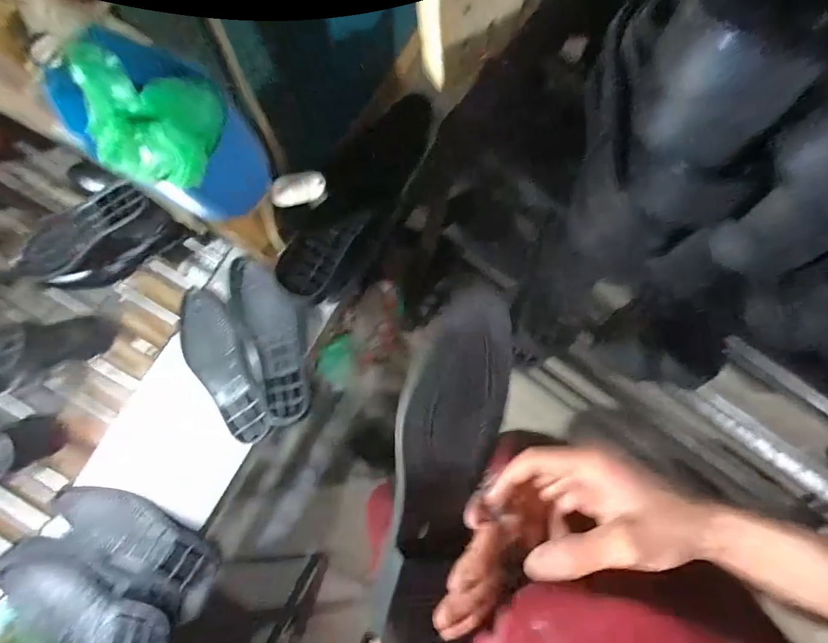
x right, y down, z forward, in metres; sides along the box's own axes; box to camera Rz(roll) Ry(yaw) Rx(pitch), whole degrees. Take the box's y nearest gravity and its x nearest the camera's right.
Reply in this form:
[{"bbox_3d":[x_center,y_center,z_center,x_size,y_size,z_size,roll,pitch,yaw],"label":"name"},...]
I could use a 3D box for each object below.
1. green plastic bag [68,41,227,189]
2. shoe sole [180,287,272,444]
[{"bbox_3d":[-0.160,-0.128,0.261,0.062,0.053,0.081,5,82,-1],"label":"green plastic bag"},{"bbox_3d":[-0.338,0.075,0.736,0.105,0.029,0.285,-26,84,-5],"label":"shoe sole"}]

